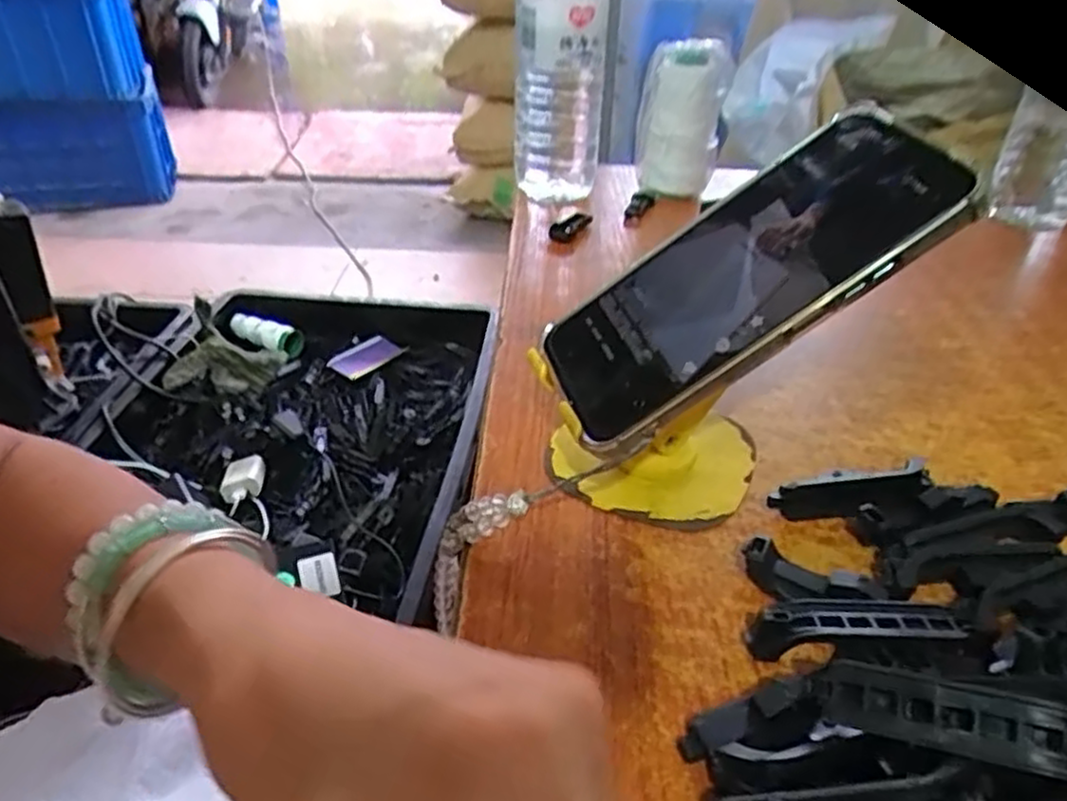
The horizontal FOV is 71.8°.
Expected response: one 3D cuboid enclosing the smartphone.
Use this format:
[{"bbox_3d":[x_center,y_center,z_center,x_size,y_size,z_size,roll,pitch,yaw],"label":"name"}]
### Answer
[{"bbox_3d":[0.080,-0.050,0.291,0.168,0.010,0.079,-34,41,8],"label":"smartphone"}]

